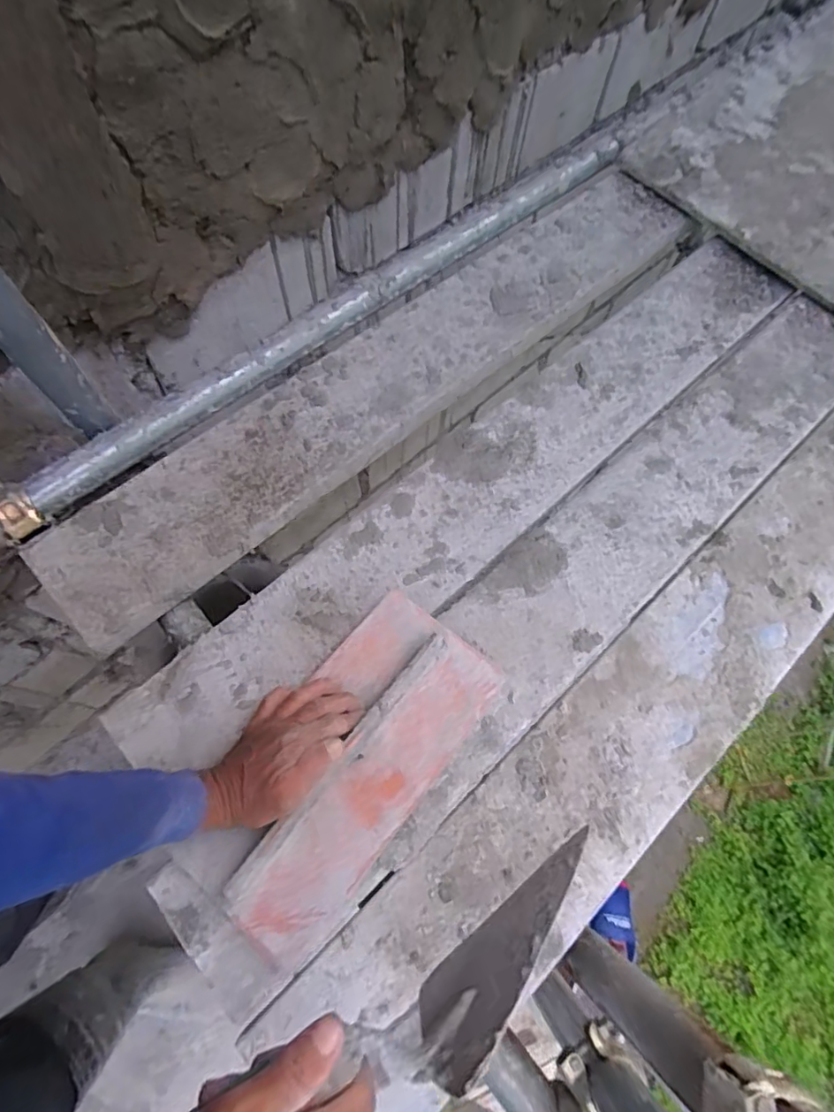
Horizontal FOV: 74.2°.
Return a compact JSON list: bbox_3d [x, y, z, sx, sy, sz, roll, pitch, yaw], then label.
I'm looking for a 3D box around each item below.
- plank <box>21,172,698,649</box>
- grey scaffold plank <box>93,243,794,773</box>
[{"bbox_3d":[-0.011,-0.263,0.762,1.045,0.046,0.171,-39,74,-15],"label":"plank"},{"bbox_3d":[0.113,-0.110,0.709,1.061,0.024,0.155,-39,74,-16],"label":"grey scaffold plank"}]

